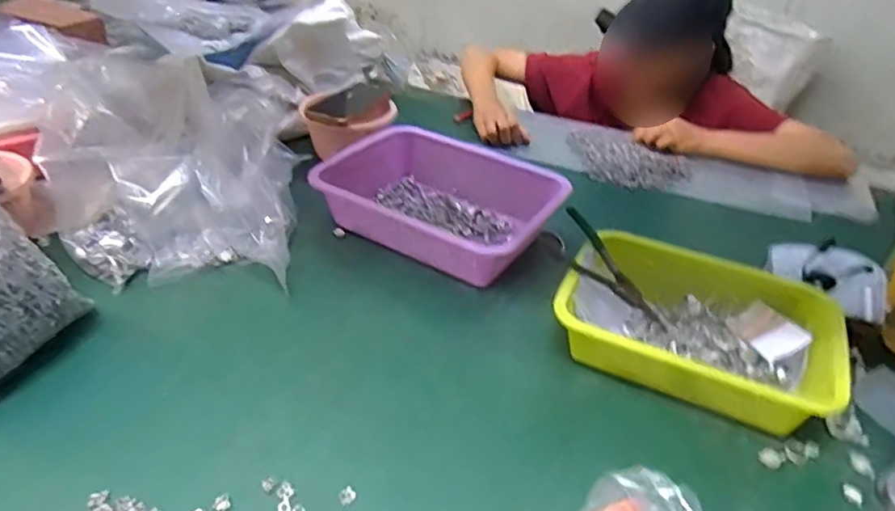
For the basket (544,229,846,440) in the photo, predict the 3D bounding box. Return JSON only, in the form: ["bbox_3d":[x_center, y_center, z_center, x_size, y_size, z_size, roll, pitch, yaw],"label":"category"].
[{"bbox_3d":[0.259,0.078,0.648,0.268,0.090,0.185,18,36,18],"label":"basket"}]

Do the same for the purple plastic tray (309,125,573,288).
[{"bbox_3d":[0.000,-0.075,0.836,0.304,0.094,0.232,20,37,20],"label":"purple plastic tray"}]

